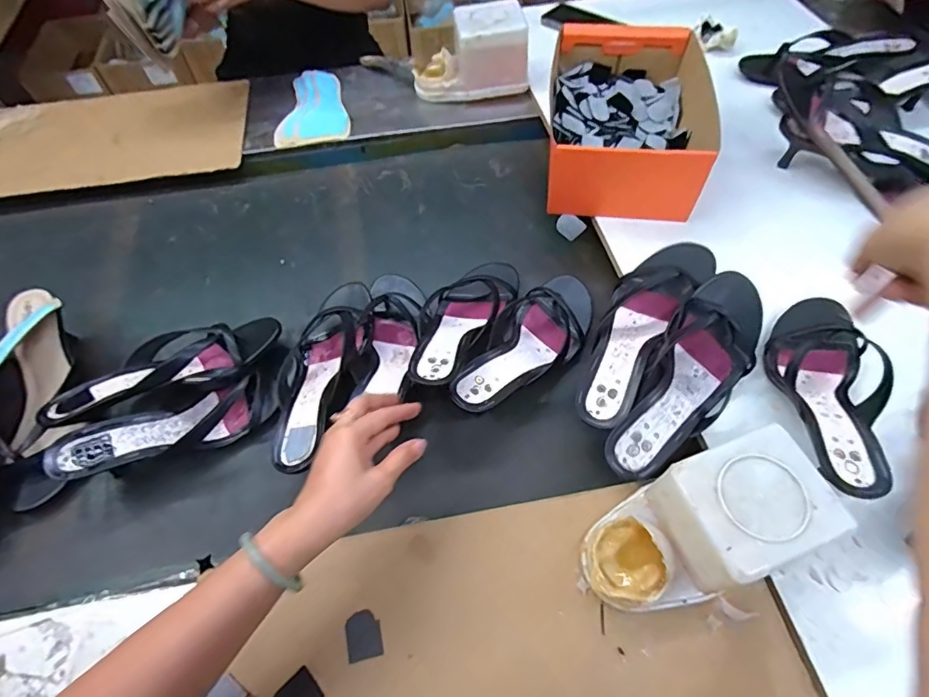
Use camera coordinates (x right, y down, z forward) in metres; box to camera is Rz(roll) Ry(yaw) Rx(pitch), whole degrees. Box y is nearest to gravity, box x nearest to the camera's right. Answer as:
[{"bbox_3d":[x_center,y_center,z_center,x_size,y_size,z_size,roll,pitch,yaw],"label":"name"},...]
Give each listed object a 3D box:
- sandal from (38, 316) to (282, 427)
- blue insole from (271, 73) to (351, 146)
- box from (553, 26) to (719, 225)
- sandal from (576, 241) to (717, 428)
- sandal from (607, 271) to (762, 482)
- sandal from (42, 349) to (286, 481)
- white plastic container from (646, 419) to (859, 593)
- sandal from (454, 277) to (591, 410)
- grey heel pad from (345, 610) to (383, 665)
[{"bbox_3d":[-0.336,0.022,0.573,0.245,0.069,0.094,-17,60,-8],"label":"sandal"},{"bbox_3d":[-0.265,-0.425,0.856,0.117,0.016,0.193,-8,58,-7],"label":"blue insole"},{"bbox_3d":[0.230,-0.335,0.721,0.204,0.097,0.317,5,59,5],"label":"box"},{"bbox_3d":[0.194,-0.021,0.568,0.083,0.070,0.251,32,65,19],"label":"sandal"},{"bbox_3d":[0.239,0.032,0.523,0.088,0.059,0.254,33,75,22],"label":"sandal"},{"bbox_3d":[-0.305,0.077,0.547,0.244,0.061,0.085,-30,63,-15],"label":"sandal"},{"bbox_3d":[0.229,0.136,0.413,0.117,0.072,0.097,-21,61,-10],"label":"white plastic container"},{"bbox_3d":[0.076,-0.011,0.590,0.099,0.050,0.254,31,49,21],"label":"sandal"},{"bbox_3d":[-0.090,0.256,0.441,0.030,0.006,0.038,-12,59,-5],"label":"grey heel pad"}]

